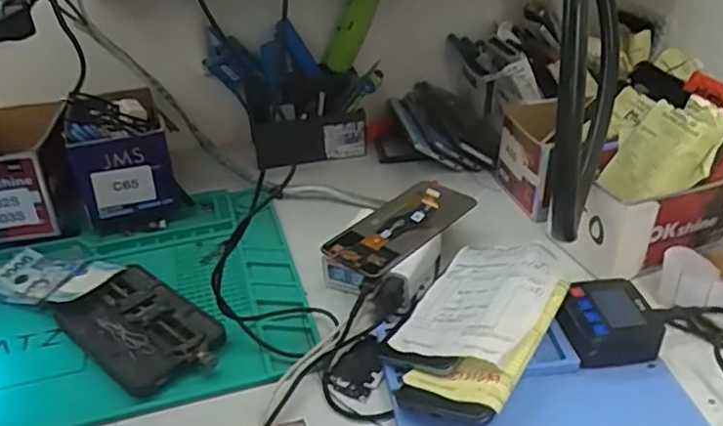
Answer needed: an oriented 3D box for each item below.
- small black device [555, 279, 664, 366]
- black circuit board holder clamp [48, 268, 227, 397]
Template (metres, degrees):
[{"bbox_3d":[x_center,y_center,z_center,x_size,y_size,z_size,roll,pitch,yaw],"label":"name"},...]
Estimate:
[{"bbox_3d":[0.200,0.089,0.524,0.081,0.034,0.068,-7,33,-6],"label":"small black device"},{"bbox_3d":[-0.190,0.099,0.551,0.155,0.019,0.088,24,42,35],"label":"black circuit board holder clamp"}]

